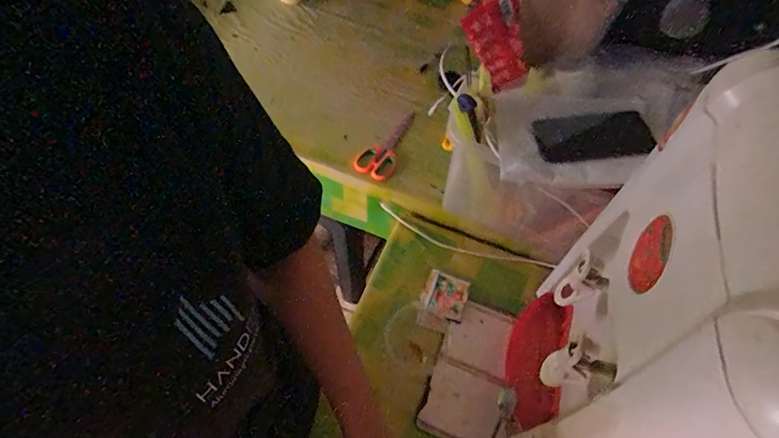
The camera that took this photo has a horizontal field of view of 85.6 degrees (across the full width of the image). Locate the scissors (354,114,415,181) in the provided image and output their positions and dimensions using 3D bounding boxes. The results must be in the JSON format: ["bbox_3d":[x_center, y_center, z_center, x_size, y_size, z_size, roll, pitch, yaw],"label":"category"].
[{"bbox_3d":[-0.003,-0.150,0.840,0.073,0.008,0.182,25,63,13],"label":"scissors"}]

